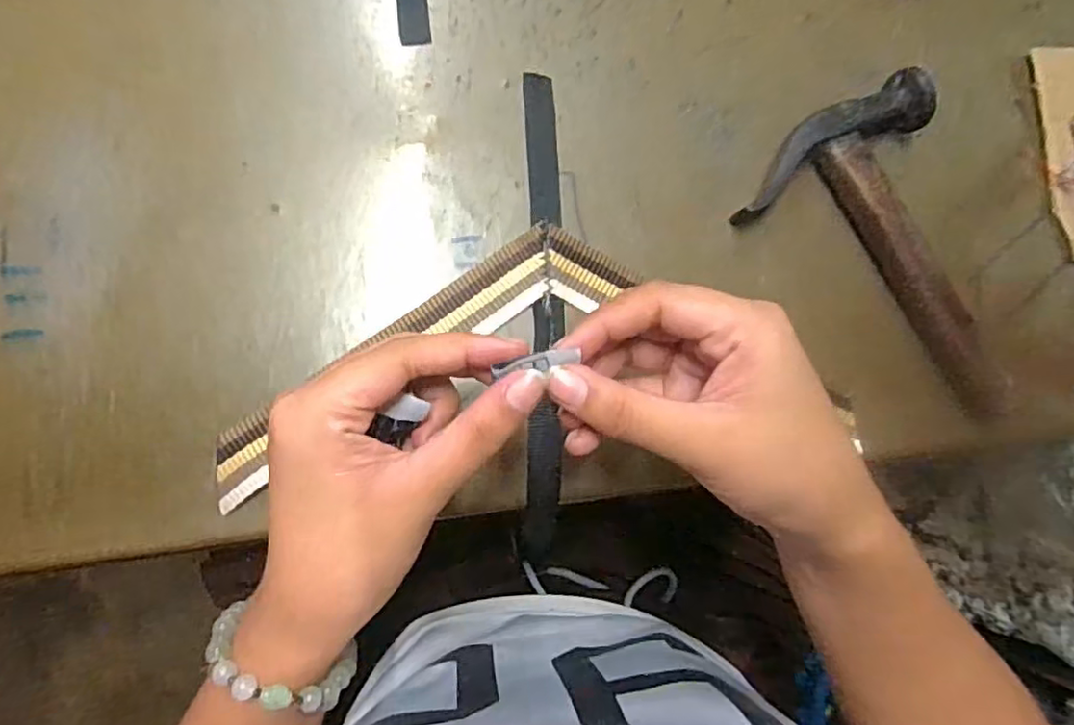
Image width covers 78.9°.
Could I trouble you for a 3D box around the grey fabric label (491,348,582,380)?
[{"bbox_3d":[-0.001,0.000,0.224,0.029,0.004,0.006,-12,86,-6],"label":"grey fabric label"}]

